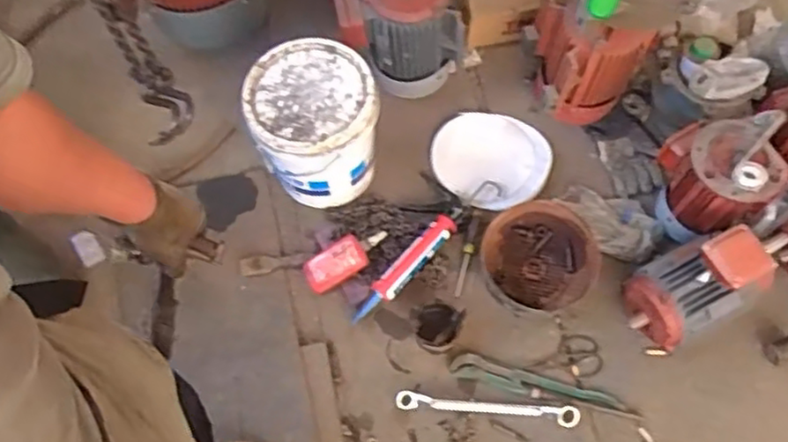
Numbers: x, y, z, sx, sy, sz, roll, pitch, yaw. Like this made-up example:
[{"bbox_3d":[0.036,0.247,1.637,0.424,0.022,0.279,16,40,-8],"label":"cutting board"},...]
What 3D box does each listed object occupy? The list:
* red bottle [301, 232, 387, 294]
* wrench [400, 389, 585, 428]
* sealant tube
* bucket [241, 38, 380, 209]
[{"bbox_3d":[-0.108,0.082,1.576,0.202,0.046,0.088,-28,67,-12],"label":"red bottle"},{"bbox_3d":[0.193,0.392,1.447,0.375,0.024,0.039,6,64,4],"label":"wrench"},{"bbox_3d":[0.025,0.106,1.563,0.061,0.064,0.304,37,70,17],"label":"sealant tube"},{"bbox_3d":[-0.175,-0.209,1.570,0.270,0.278,0.271,-1,64,1],"label":"bucket"}]

